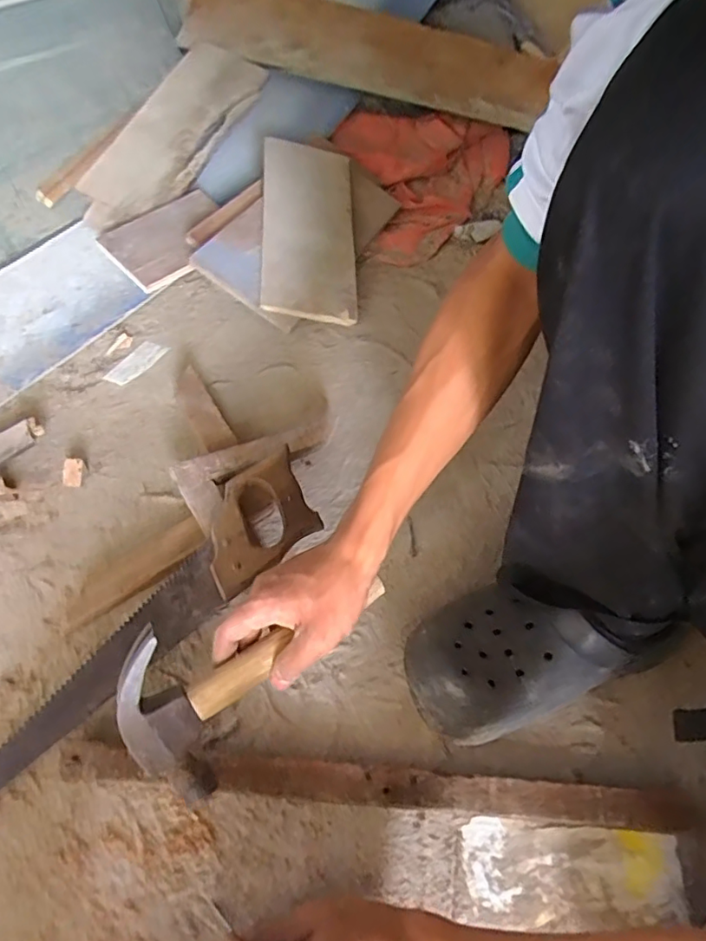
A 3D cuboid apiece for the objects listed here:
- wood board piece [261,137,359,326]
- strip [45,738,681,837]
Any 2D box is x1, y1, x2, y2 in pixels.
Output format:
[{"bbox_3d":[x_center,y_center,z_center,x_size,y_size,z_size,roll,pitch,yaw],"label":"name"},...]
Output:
[{"bbox_3d":[-0.067,-0.398,0.875,0.164,0.022,0.366,14,63,-33],"label":"wood board piece"},{"bbox_3d":[0.020,0.255,0.441,0.492,0.028,0.028,6,52,-1],"label":"strip"}]

